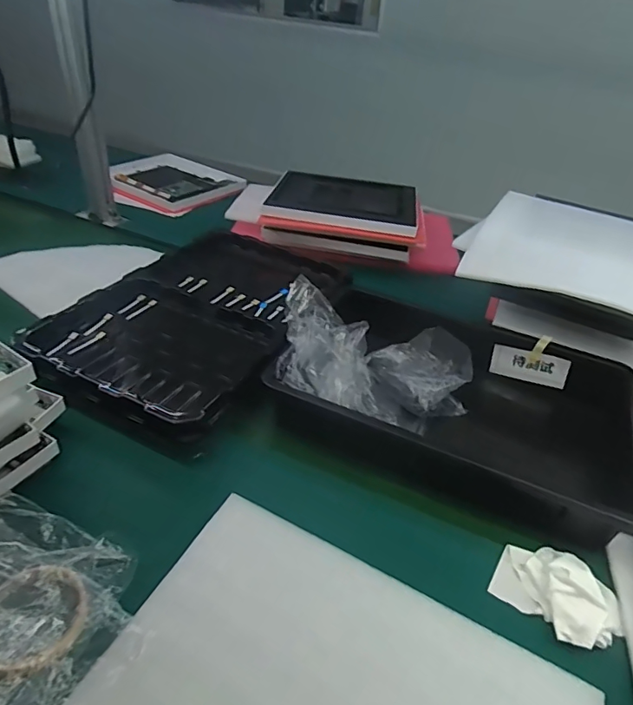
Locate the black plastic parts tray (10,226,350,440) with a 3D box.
[{"bbox_3d":[-0.174,-0.063,0.791,0.326,0.054,0.494,21,39,18],"label":"black plastic parts tray"}]

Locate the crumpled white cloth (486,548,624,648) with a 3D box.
[{"bbox_3d":[0.236,0.225,0.478,0.109,0.029,0.084,33,44,31],"label":"crumpled white cloth"}]

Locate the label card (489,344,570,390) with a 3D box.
[{"bbox_3d":[0.317,0.021,0.742,0.106,0.048,0.005,13,25,22],"label":"label card"}]

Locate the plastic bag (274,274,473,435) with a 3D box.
[{"bbox_3d":[0.079,0.016,0.664,0.251,0.104,0.150,8,37,2],"label":"plastic bag"}]

